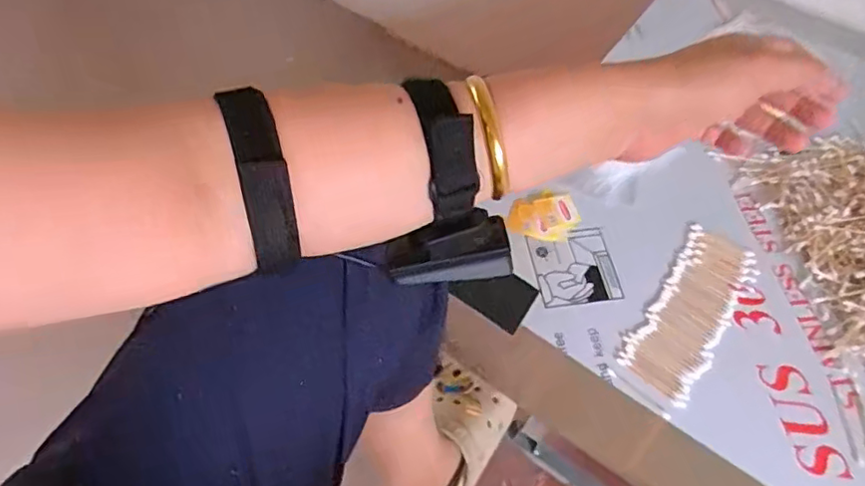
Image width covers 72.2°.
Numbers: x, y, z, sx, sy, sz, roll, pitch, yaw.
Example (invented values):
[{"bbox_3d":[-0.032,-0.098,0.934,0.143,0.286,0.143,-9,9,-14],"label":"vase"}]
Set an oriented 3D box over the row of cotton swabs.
[{"bbox_3d":[0.277,0.069,0.633,0.079,0.005,0.208,35,62,18],"label":"row of cotton swabs"}]

